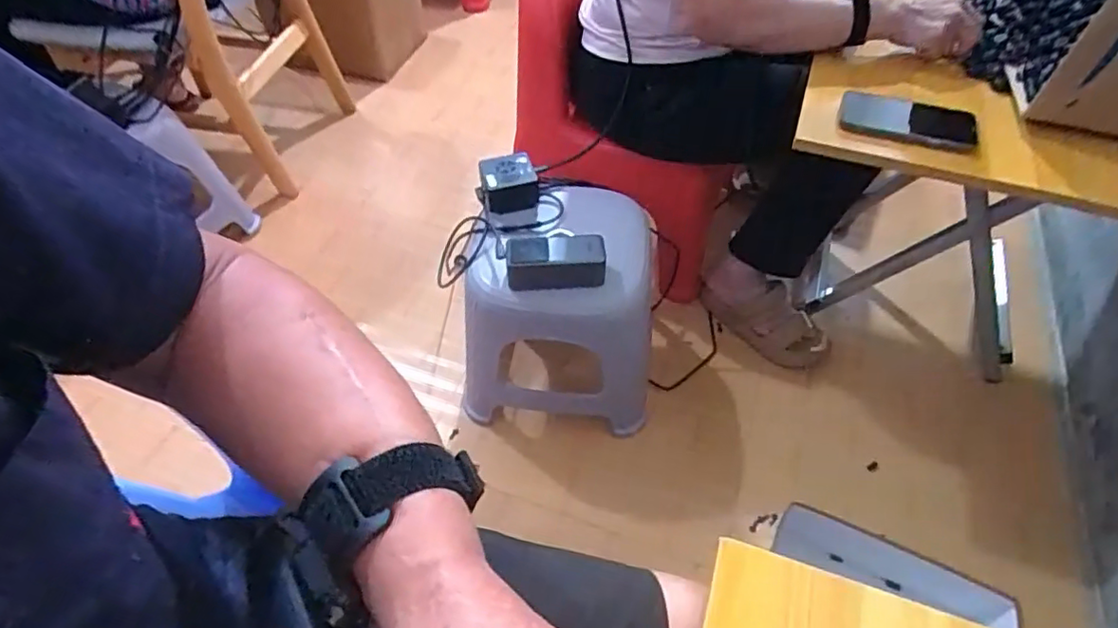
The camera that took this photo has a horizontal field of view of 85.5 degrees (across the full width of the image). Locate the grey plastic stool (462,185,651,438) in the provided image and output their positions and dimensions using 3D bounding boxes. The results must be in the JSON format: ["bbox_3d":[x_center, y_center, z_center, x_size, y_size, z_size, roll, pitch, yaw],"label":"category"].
[{"bbox_3d":[0.017,-0.019,1.002,0.287,0.354,0.298,8,54,7],"label":"grey plastic stool"}]

